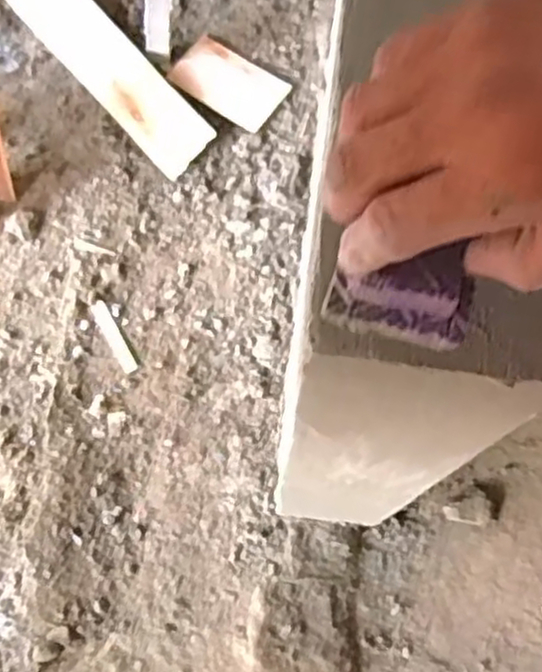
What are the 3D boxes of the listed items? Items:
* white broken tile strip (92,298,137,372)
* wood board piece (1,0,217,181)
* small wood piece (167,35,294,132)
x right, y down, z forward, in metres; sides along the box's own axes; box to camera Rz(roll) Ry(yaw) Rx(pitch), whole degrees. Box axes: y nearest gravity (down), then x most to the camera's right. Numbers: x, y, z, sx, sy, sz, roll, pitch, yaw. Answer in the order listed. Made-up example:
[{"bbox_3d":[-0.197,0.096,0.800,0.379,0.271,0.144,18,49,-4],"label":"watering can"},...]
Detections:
[{"bbox_3d":[-0.228,-0.001,1.089,0.022,0.005,0.120,-28,73,-9],"label":"white broken tile strip"},{"bbox_3d":[-0.290,-0.465,1.218,0.112,0.029,0.502,-45,80,13],"label":"wood board piece"},{"bbox_3d":[-0.064,-0.411,1.205,0.178,0.010,0.100,33,74,11],"label":"small wood piece"}]

